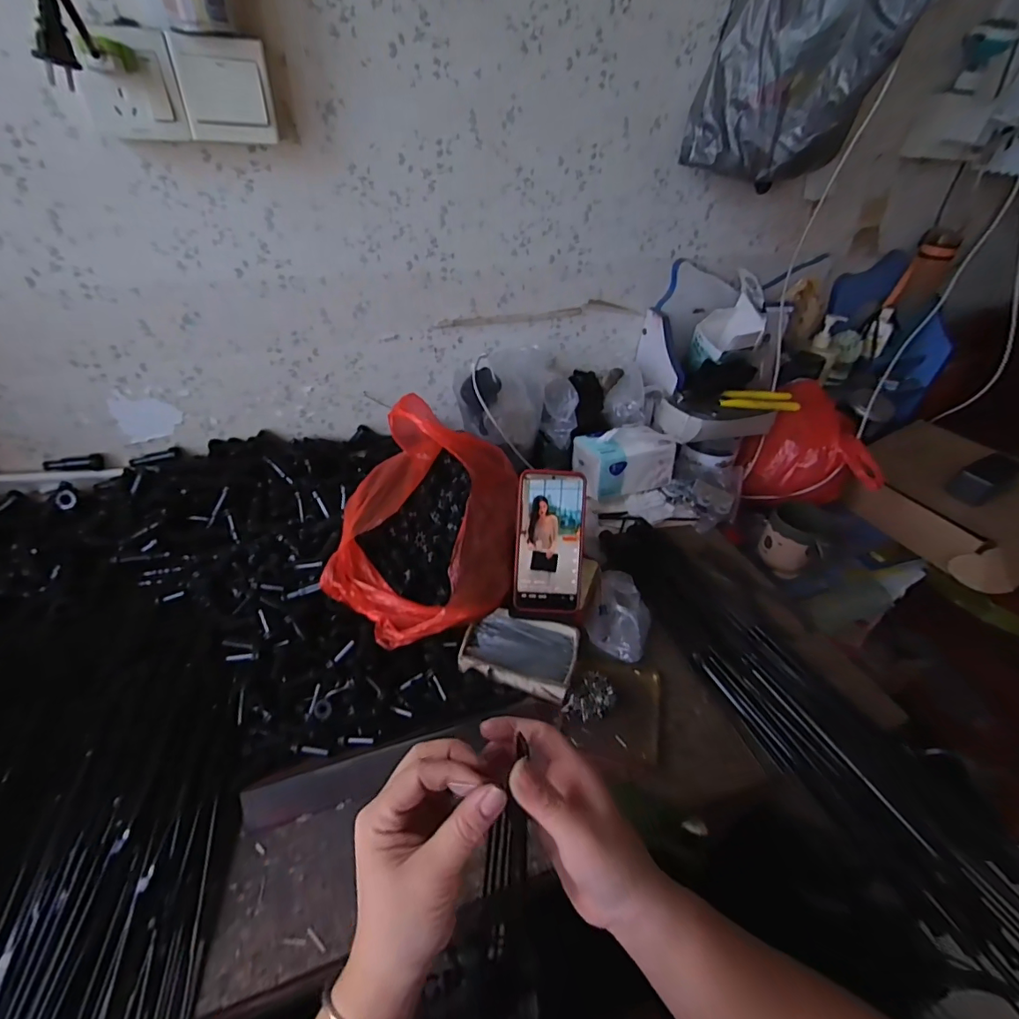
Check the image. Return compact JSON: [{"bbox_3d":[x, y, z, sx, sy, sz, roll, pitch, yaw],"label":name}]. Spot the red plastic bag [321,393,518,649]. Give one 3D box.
[{"bbox_3d":[-0.098,0.006,0.586,0.211,0.164,0.243,2,37,2],"label":"red plastic bag"}]

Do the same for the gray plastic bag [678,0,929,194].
[{"bbox_3d":[0.340,-0.580,0.577,0.181,0.307,0.239,2,37,2],"label":"gray plastic bag"}]

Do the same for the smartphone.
[{"bbox_3d":[0.048,0.037,0.580,0.081,0.163,0.006,1,1,-2],"label":"smartphone"}]

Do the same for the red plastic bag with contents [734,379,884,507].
[{"bbox_3d":[0.511,-0.094,0.857,0.161,0.174,0.176,-11,39,-16],"label":"red plastic bag with contents"}]

